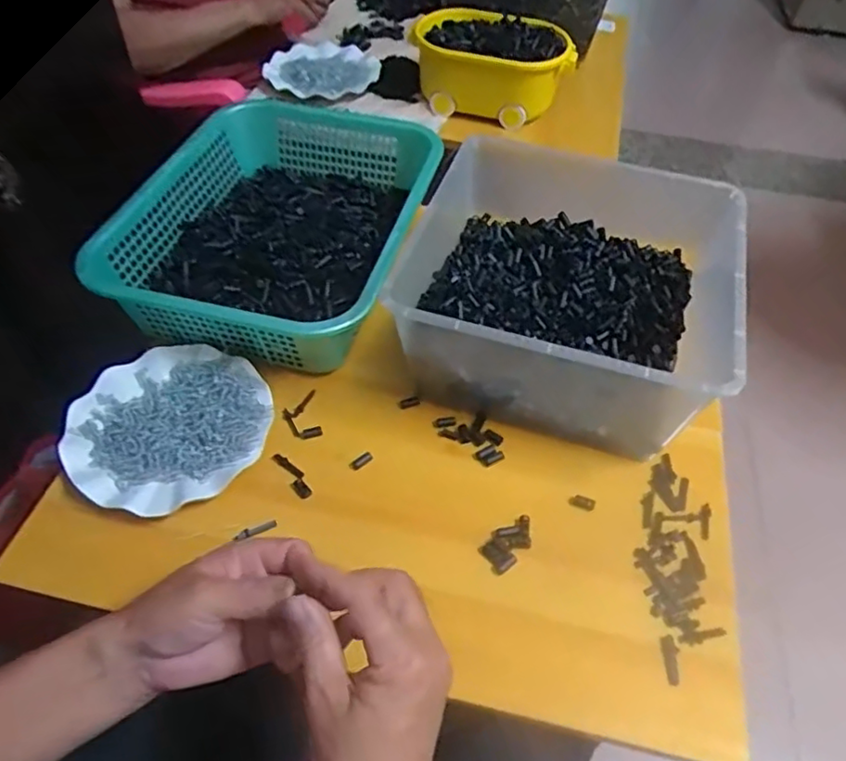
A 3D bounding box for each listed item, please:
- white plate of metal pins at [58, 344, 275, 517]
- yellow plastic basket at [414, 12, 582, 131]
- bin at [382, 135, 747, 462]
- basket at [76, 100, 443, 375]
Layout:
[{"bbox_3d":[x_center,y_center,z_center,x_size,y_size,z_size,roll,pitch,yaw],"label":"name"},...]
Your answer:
[{"bbox_3d":[-0.238,0.044,0.599,0.175,0.029,0.174,1,50,-2],"label":"white plate of metal pins"},{"bbox_3d":[0.103,-0.480,0.976,0.243,0.106,0.200,10,50,5],"label":"yellow plastic basket"},{"bbox_3d":[0.146,-0.100,0.651,0.288,0.140,0.322,14,51,9],"label":"bin"},{"bbox_3d":[-0.159,-0.180,0.735,0.293,0.101,0.380,11,50,6],"label":"basket"}]

